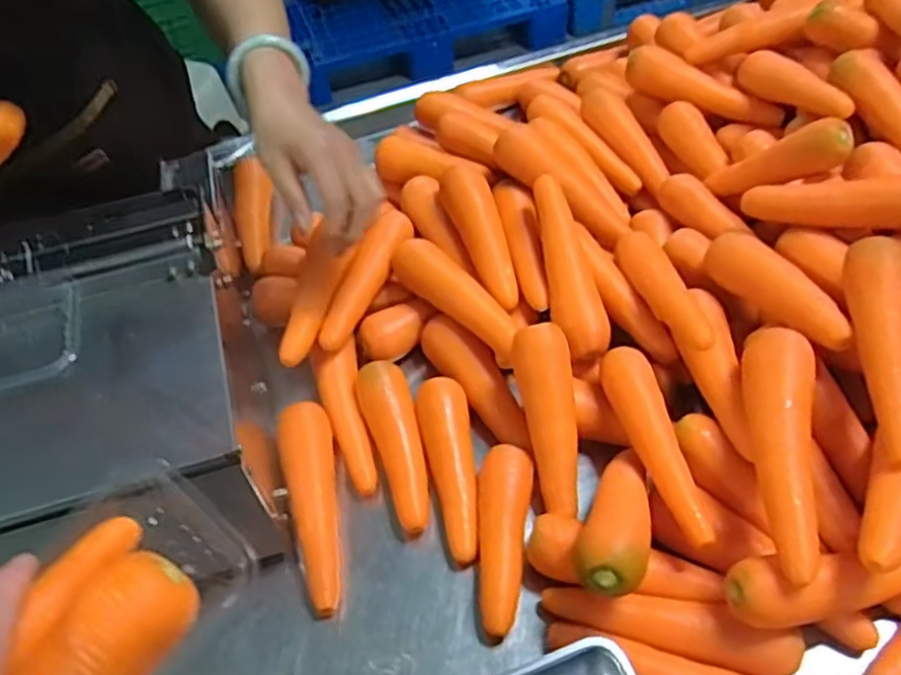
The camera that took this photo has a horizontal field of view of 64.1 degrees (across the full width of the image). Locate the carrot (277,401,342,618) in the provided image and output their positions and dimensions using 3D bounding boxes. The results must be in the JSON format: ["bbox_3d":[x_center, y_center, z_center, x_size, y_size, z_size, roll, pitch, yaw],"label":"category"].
[{"bbox_3d":[-0.114,0.139,0.597,0.042,0.055,0.175,-10,51,-4],"label":"carrot"}]

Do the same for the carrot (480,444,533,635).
[{"bbox_3d":[0.041,0.157,0.562,0.039,0.044,0.140,1,51,6],"label":"carrot"}]

